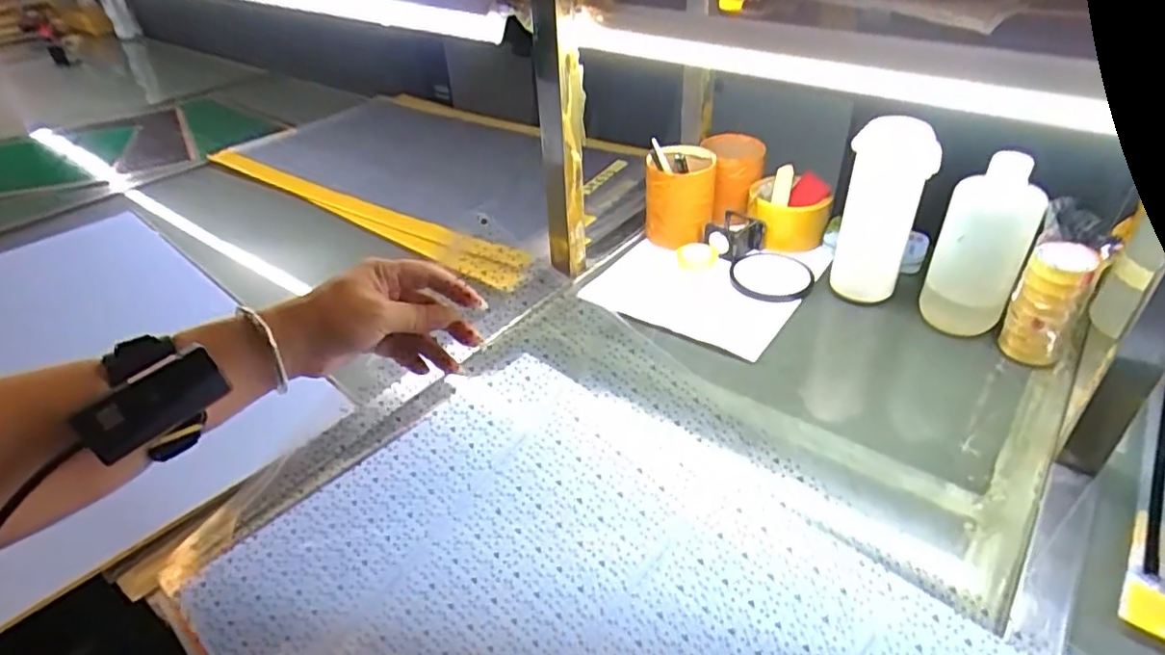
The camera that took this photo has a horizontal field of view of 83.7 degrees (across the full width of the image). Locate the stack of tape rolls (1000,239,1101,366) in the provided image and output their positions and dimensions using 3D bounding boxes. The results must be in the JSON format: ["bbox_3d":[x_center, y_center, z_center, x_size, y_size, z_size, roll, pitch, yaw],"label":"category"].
[{"bbox_3d":[0.415,-0.019,0.583,0.050,0.112,0.044,26,45,32],"label":"stack of tape rolls"}]

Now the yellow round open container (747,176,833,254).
[{"bbox_3d":[0.246,-0.134,0.799,0.088,0.069,0.081,-1,37,1],"label":"yellow round open container"}]

